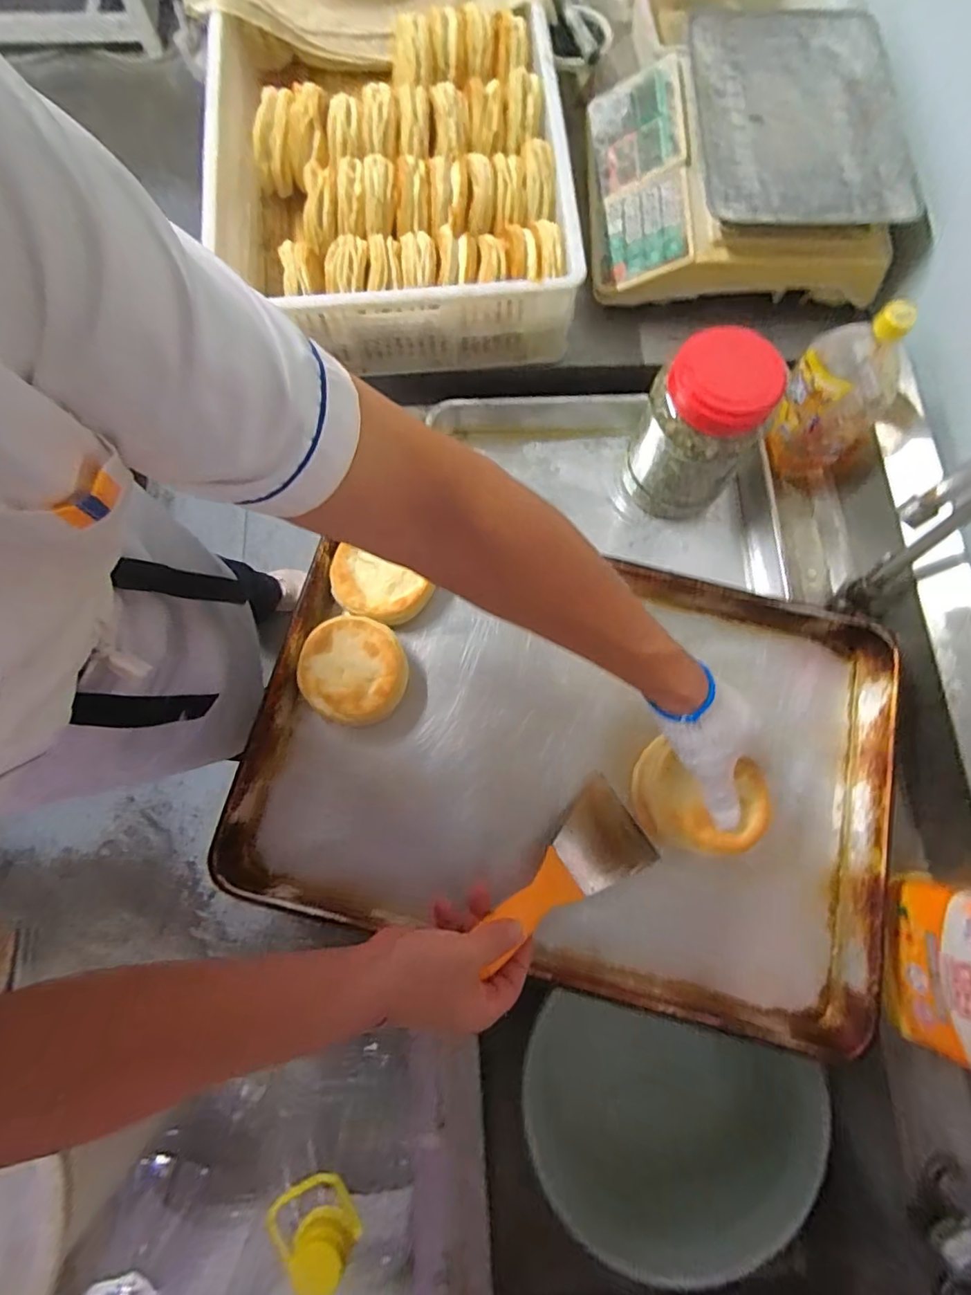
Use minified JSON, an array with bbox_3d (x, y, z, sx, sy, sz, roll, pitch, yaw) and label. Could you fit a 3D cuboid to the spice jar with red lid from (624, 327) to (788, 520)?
[{"bbox_3d":[0.224,-0.231,0.583,0.123,0.174,0.104,29,79,5],"label":"spice jar with red lid"}]

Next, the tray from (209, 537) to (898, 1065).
[{"bbox_3d":[0.085,0.107,0.539,0.607,0.072,0.401,13,78,1],"label":"tray"}]

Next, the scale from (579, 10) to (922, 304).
[{"bbox_3d":[0.310,-0.605,0.670,0.336,0.091,0.357,2,78,-1],"label":"scale"}]

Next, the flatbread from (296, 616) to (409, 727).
[{"bbox_3d":[-0.133,0.024,0.550,0.104,0.042,0.107,4,78,0],"label":"flatbread"}]

